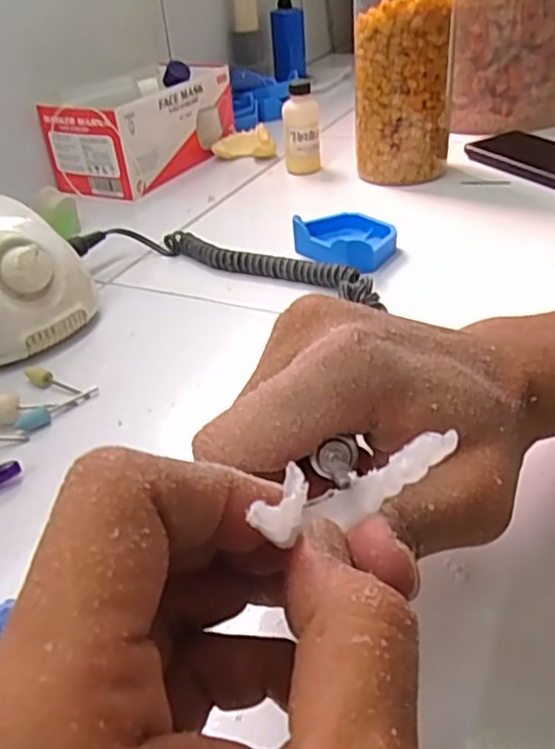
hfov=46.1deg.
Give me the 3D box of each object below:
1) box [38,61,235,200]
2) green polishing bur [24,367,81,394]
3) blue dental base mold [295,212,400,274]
[{"bbox_3d":[-0.141,-0.270,0.704,0.101,0.097,0.198,14,40,27],"label":"box"},{"bbox_3d":[-0.135,0.003,0.387,0.042,0.007,0.010,18,41,30],"label":"green polishing bur"},{"bbox_3d":[0.056,-0.106,0.503,0.077,0.026,0.060,19,42,32],"label":"blue dental base mold"}]

